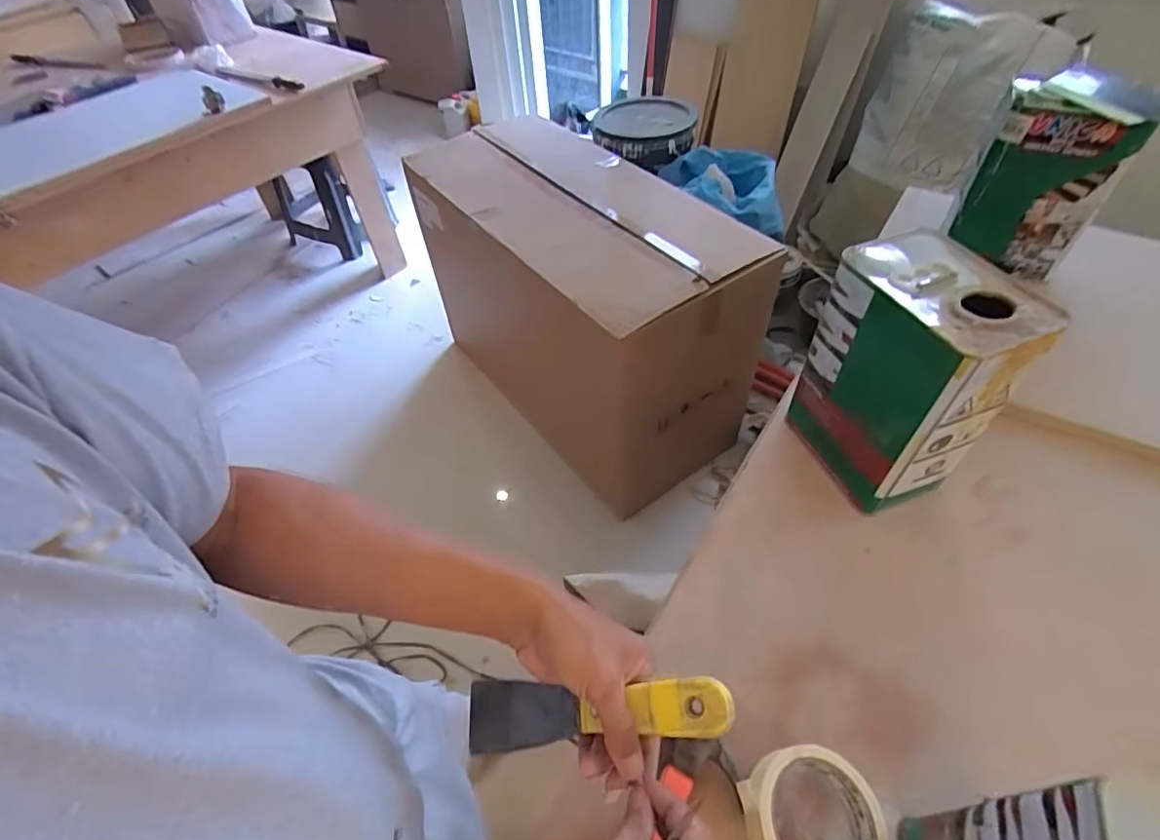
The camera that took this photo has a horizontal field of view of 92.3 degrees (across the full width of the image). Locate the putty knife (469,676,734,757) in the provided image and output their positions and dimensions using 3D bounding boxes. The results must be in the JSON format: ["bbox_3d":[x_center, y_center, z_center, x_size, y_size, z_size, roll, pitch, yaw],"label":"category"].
[{"bbox_3d":[0.007,0.202,0.388,0.197,0.017,0.045,-17,66,24],"label":"putty knife"}]

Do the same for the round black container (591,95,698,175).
[{"bbox_3d":[0.175,-0.861,1.625,0.317,0.099,0.298,-2,50,2],"label":"round black container"}]

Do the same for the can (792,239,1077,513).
[{"bbox_3d":[0.311,-0.037,0.549,0.107,0.227,0.150,-16,51,-10],"label":"can"}]

